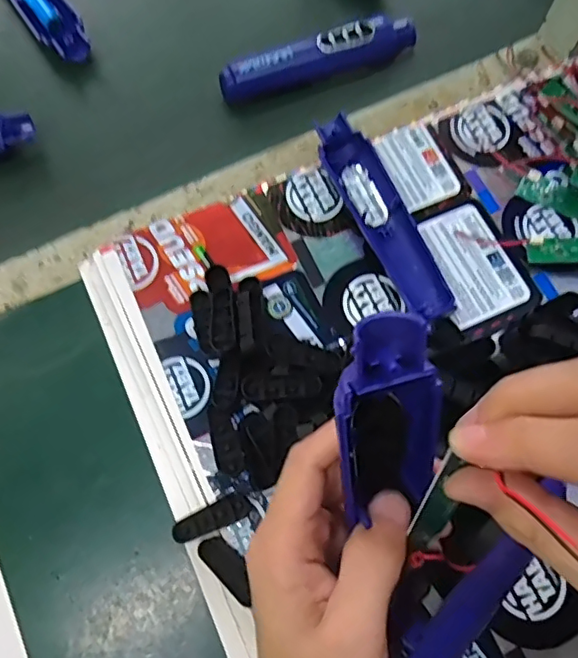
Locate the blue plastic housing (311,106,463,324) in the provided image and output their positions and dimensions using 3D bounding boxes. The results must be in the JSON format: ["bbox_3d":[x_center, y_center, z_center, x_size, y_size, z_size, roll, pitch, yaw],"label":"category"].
[{"bbox_3d":[0.067,-0.080,0.402,0.040,0.023,0.167,-26,72,-9],"label":"blue plastic housing"}]

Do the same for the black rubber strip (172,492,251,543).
[{"bbox_3d":[-0.047,0.115,0.340,0.048,0.004,0.015,-27,73,-5],"label":"black rubber strip"}]

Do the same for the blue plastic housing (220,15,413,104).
[{"bbox_3d":[0.028,-0.228,0.465,0.172,0.019,0.029,-21,71,-7],"label":"blue plastic housing"}]

